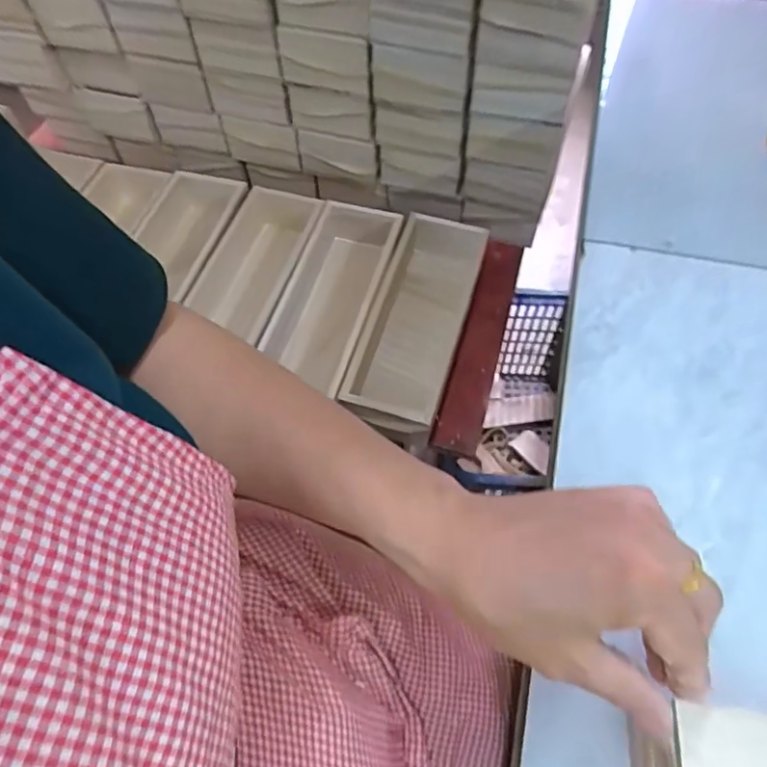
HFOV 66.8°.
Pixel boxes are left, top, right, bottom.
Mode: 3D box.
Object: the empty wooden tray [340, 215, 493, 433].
[{"bbox_3d":[0.035,-0.074,0.695,0.114,0.065,0.269,14,60,10],"label":"empty wooden tray"}]

